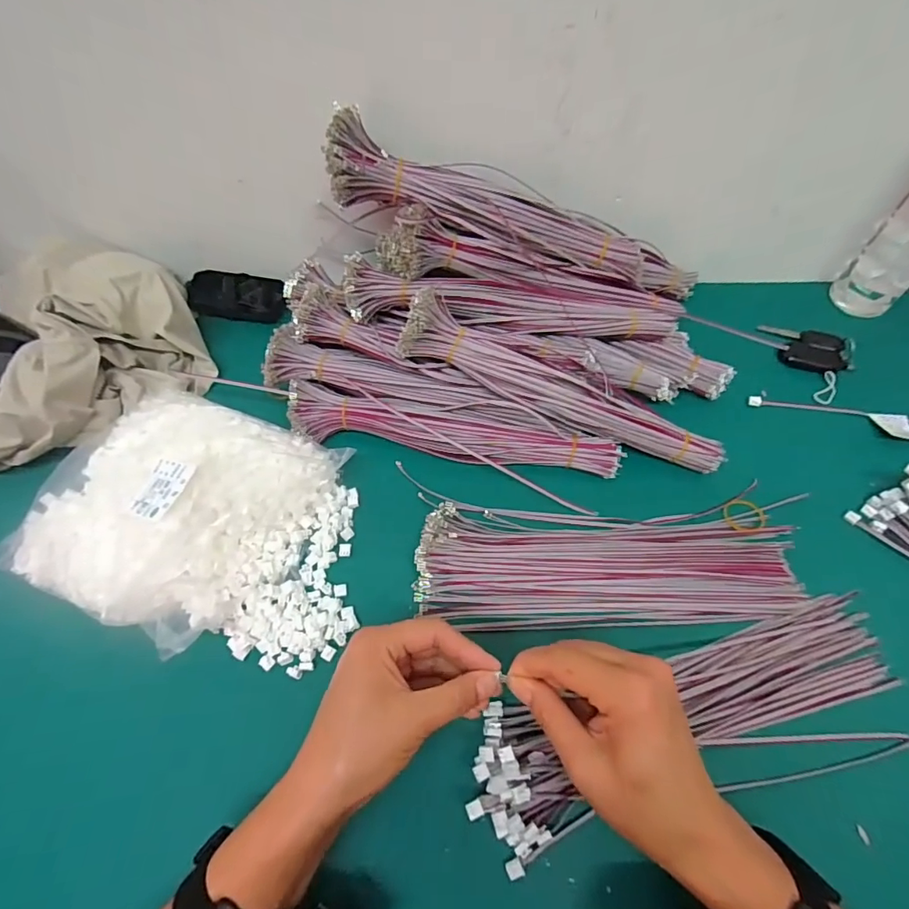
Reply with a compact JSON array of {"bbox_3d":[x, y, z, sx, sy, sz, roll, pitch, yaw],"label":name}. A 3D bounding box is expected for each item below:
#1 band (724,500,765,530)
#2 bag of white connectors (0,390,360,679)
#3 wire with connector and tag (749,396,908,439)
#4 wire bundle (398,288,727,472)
[{"bbox_3d":[0.246,0.052,0.414,0.033,0.005,0.029,-1,61,-1],"label":"band"},{"bbox_3d":[-0.194,0.051,0.386,0.264,0.052,0.183,19,62,10],"label":"bag of white connectors"},{"bbox_3d":[0.426,-0.030,0.457,0.280,0.009,0.041,10,61,5],"label":"wire with connector and tag"},{"bbox_3d":[0.094,-0.055,0.416,0.288,0.035,0.046,24,62,-4],"label":"wire bundle"}]

